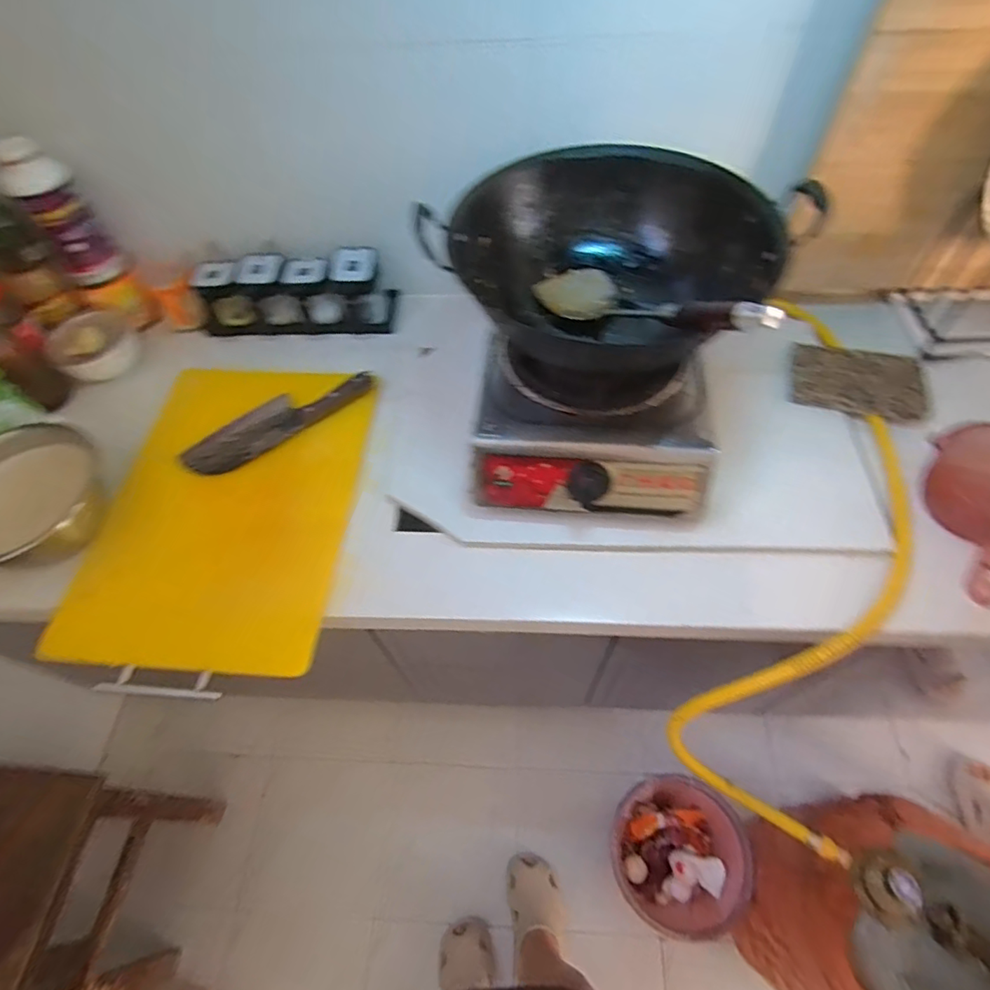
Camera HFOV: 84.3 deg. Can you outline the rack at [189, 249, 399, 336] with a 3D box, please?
[{"bbox_3d":[-0.341,-0.339,0.914,0.333,0.099,0.111,-3,58,3],"label":"rack"}]

